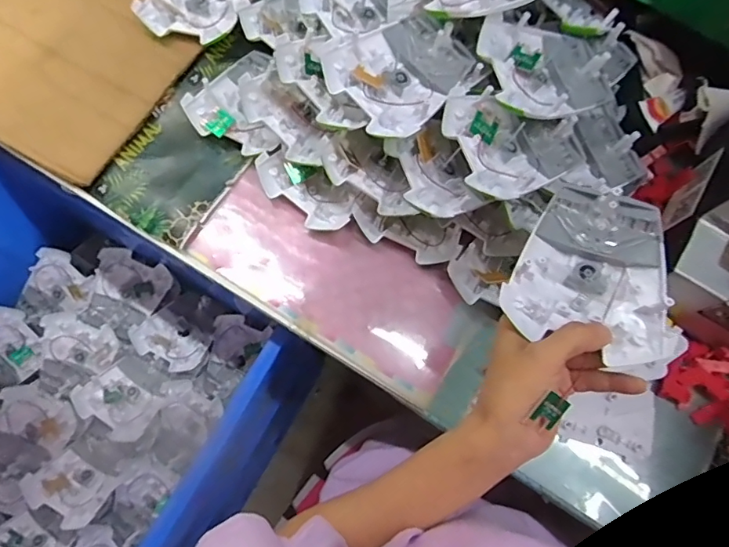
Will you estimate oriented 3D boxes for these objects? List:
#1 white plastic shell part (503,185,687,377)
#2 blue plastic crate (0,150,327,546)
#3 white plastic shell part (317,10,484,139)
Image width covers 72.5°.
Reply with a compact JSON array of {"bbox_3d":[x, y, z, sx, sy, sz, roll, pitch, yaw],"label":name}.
[{"bbox_3d":[0.149,-0.002,0.316,0.098,0.030,0.106,23,75,4],"label":"white plastic shell part"},{"bbox_3d":[-0.394,0.201,0.573,0.438,0.224,0.529,33,76,7],"label":"blue plastic crate"},{"bbox_3d":[0.026,-0.169,0.406,0.105,0.025,0.104,-41,80,-11],"label":"white plastic shell part"}]

